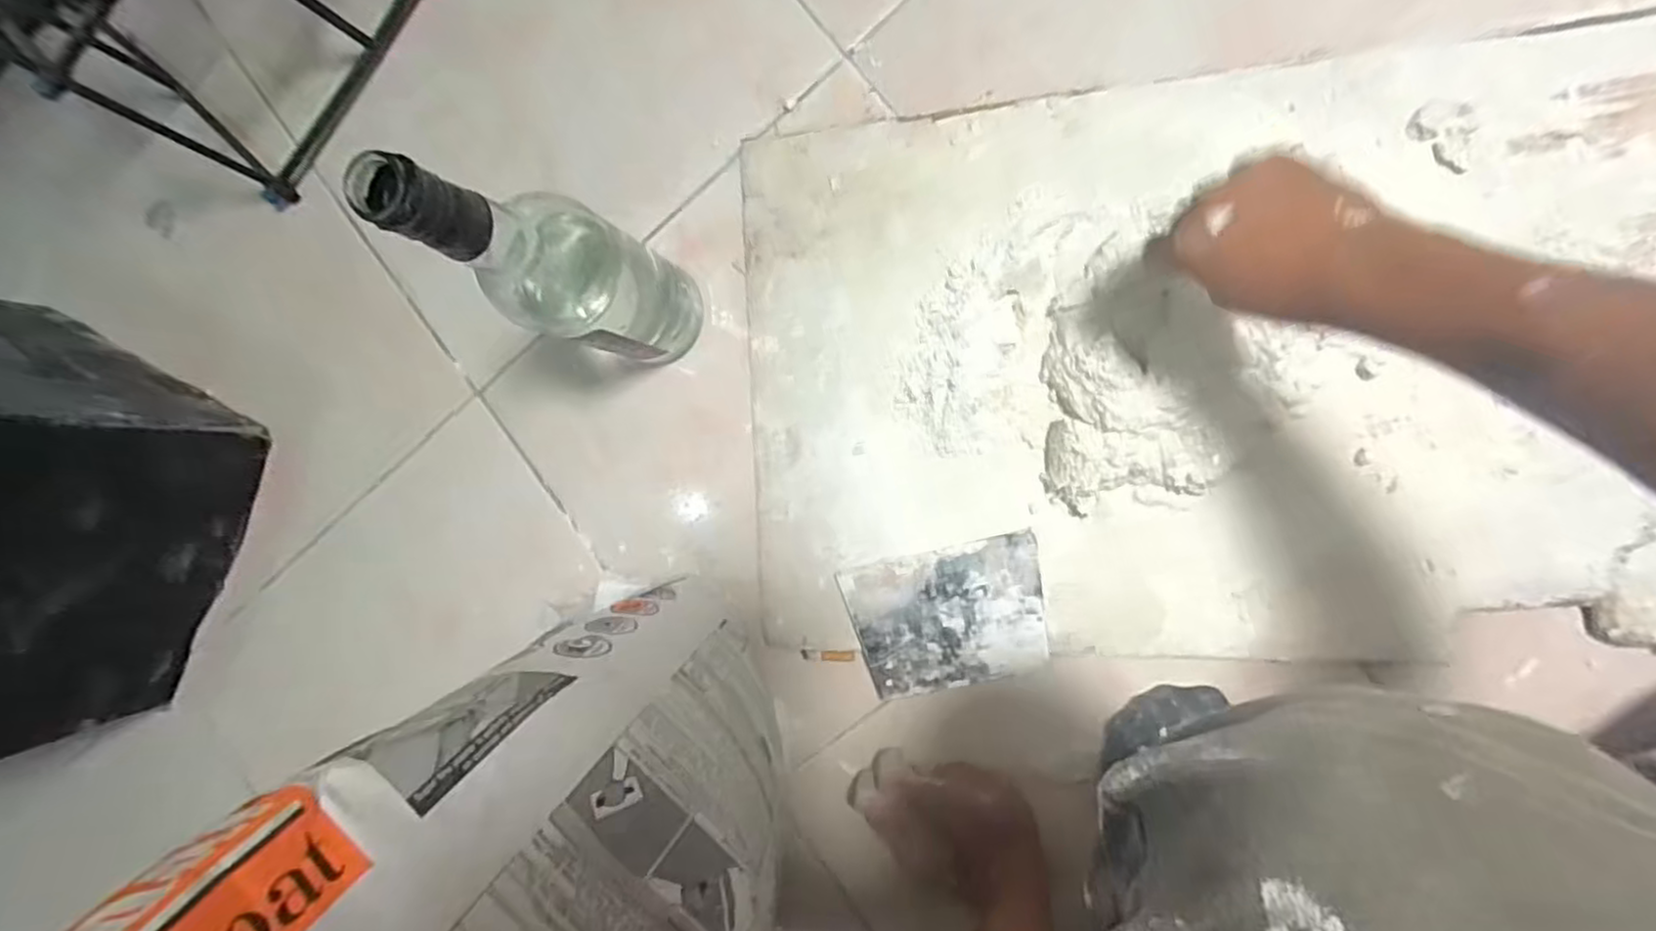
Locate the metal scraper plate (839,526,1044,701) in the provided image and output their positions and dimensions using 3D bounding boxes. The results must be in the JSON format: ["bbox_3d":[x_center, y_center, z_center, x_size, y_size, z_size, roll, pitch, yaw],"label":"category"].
[{"bbox_3d":[0.088,0.110,0.522,0.138,0.004,0.098,-14,87,11],"label":"metal scraper plate"}]

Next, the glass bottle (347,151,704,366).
[{"bbox_3d":[-0.153,-0.116,0.429,0.069,0.278,0.074,0,91,9],"label":"glass bottle"}]

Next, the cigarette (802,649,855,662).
[{"bbox_3d":[0.000,0.145,0.550,0.040,0.004,0.009,1,91,9],"label":"cigarette"}]

